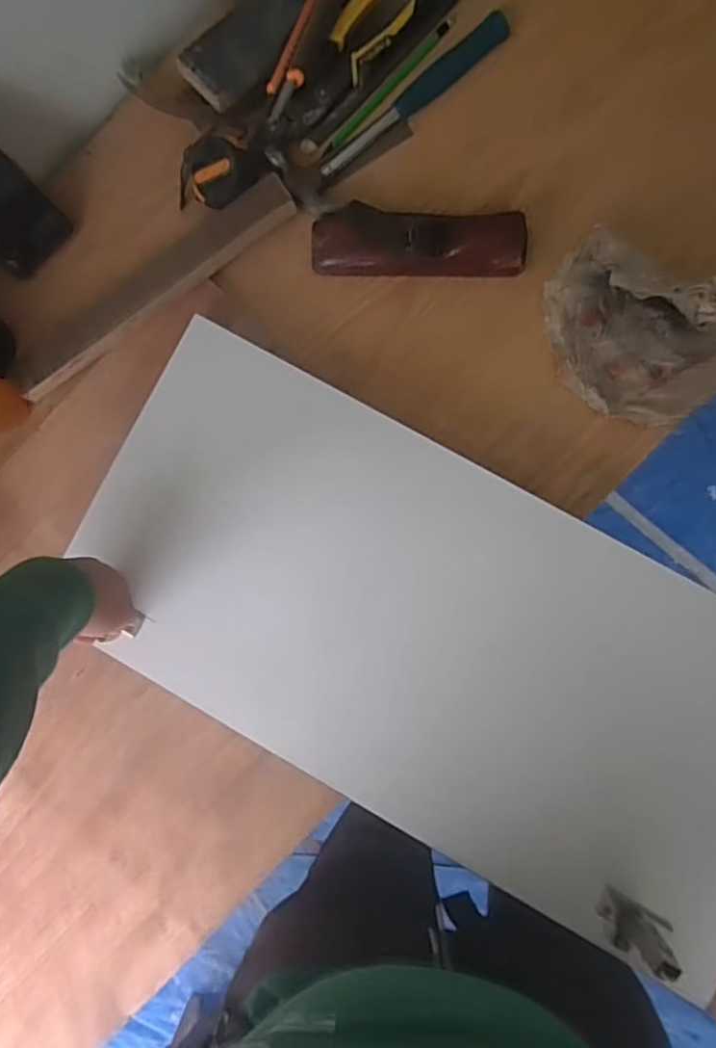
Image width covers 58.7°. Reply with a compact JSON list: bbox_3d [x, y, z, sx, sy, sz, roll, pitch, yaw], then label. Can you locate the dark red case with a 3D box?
[{"bbox_3d":[0.055,-0.258,0.584,0.196,0.043,0.062,4,89,3],"label":"dark red case"}]

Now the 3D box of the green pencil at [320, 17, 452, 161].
[{"bbox_3d":[0.028,-0.414,0.603,0.171,0.008,0.013,-45,87,2],"label":"green pencil"}]

